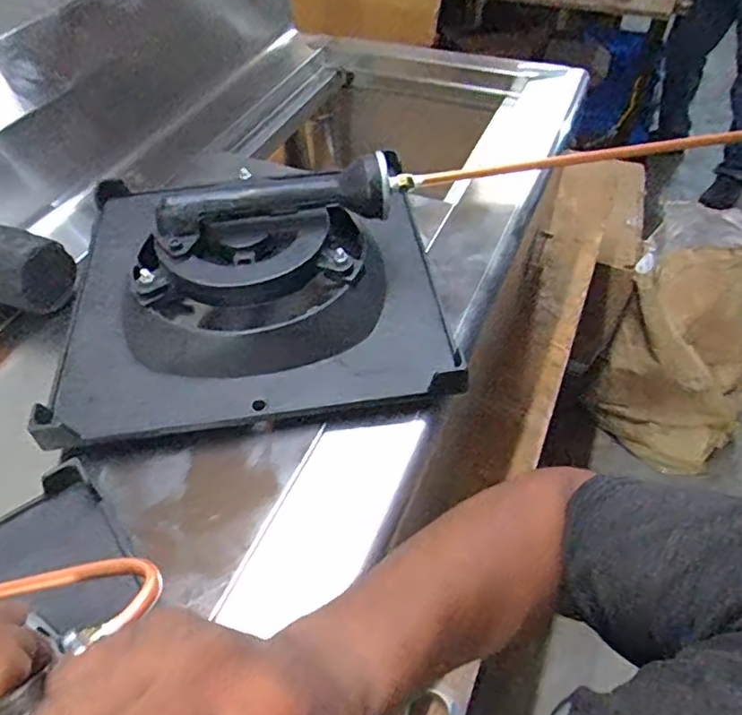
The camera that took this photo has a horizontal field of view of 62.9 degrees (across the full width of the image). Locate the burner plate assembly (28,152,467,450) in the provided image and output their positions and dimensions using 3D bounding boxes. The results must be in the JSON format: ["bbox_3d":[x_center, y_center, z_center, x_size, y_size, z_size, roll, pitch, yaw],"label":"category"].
[{"bbox_3d":[-0.098,-0.085,0.480,0.294,0.102,0.276,-7,48,-4],"label":"burner plate assembly"}]

